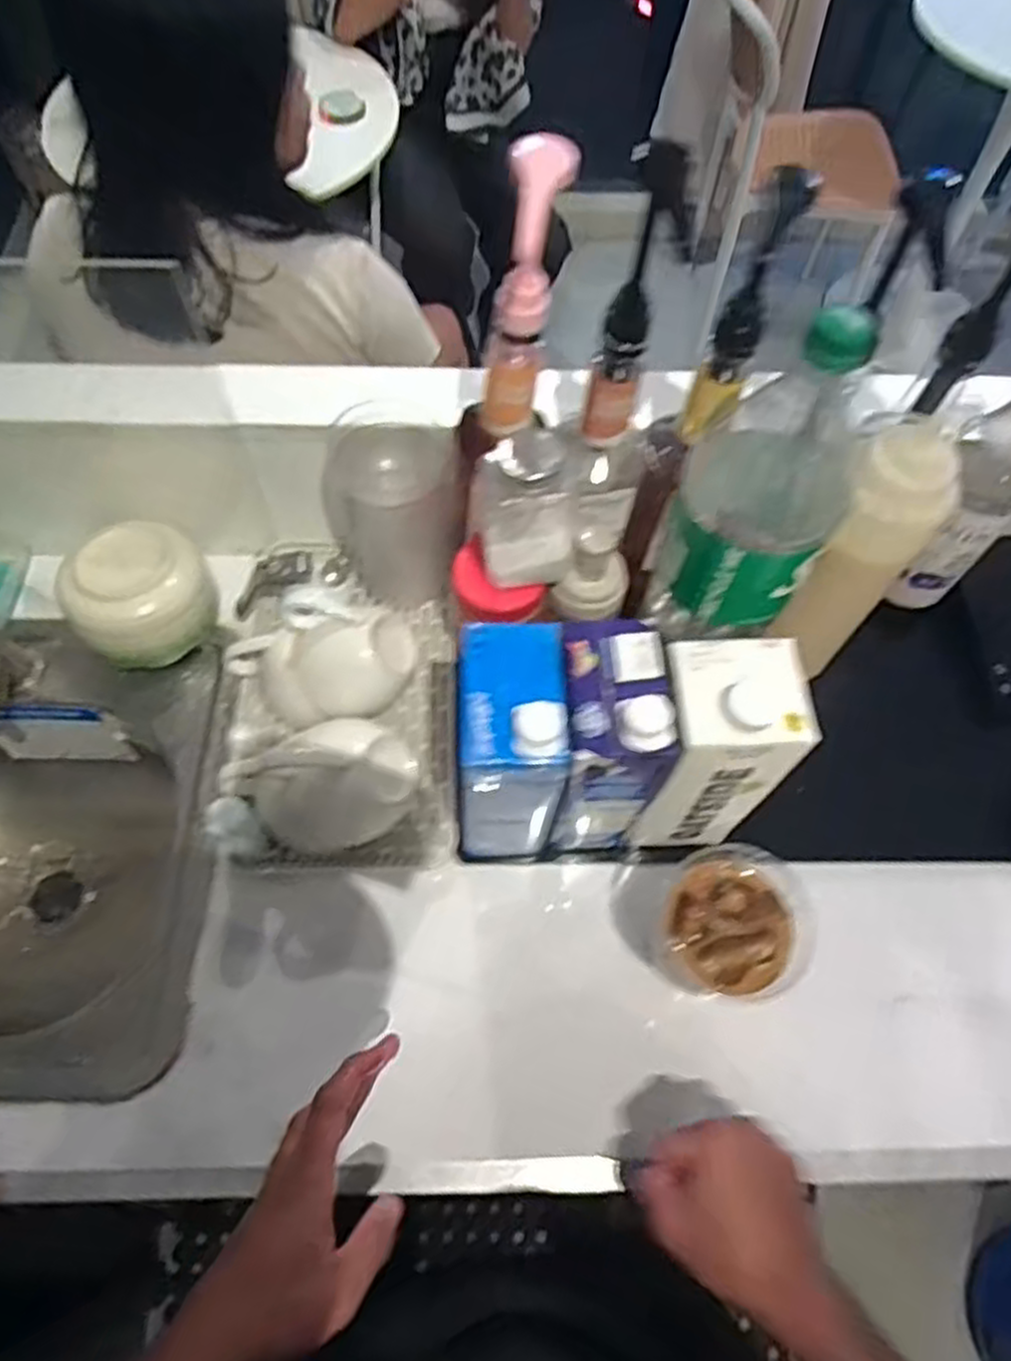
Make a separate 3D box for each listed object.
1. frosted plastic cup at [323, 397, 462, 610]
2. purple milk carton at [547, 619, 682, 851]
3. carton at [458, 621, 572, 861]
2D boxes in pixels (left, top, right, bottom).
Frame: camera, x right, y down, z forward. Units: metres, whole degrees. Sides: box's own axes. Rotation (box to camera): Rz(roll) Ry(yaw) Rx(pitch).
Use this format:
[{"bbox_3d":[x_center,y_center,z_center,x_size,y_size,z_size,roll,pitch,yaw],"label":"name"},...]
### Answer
[{"bbox_3d":[-0.091,-0.136,0.661,0.103,0.164,0.087,-26,67,-15],"label":"frosted plastic cup"},{"bbox_3d":[0.068,0.052,0.557,0.068,0.208,0.104,2,63,-1],"label":"purple milk carton"},{"bbox_3d":[0.003,0.052,0.553,0.072,0.204,0.102,0,63,-2],"label":"carton"}]

